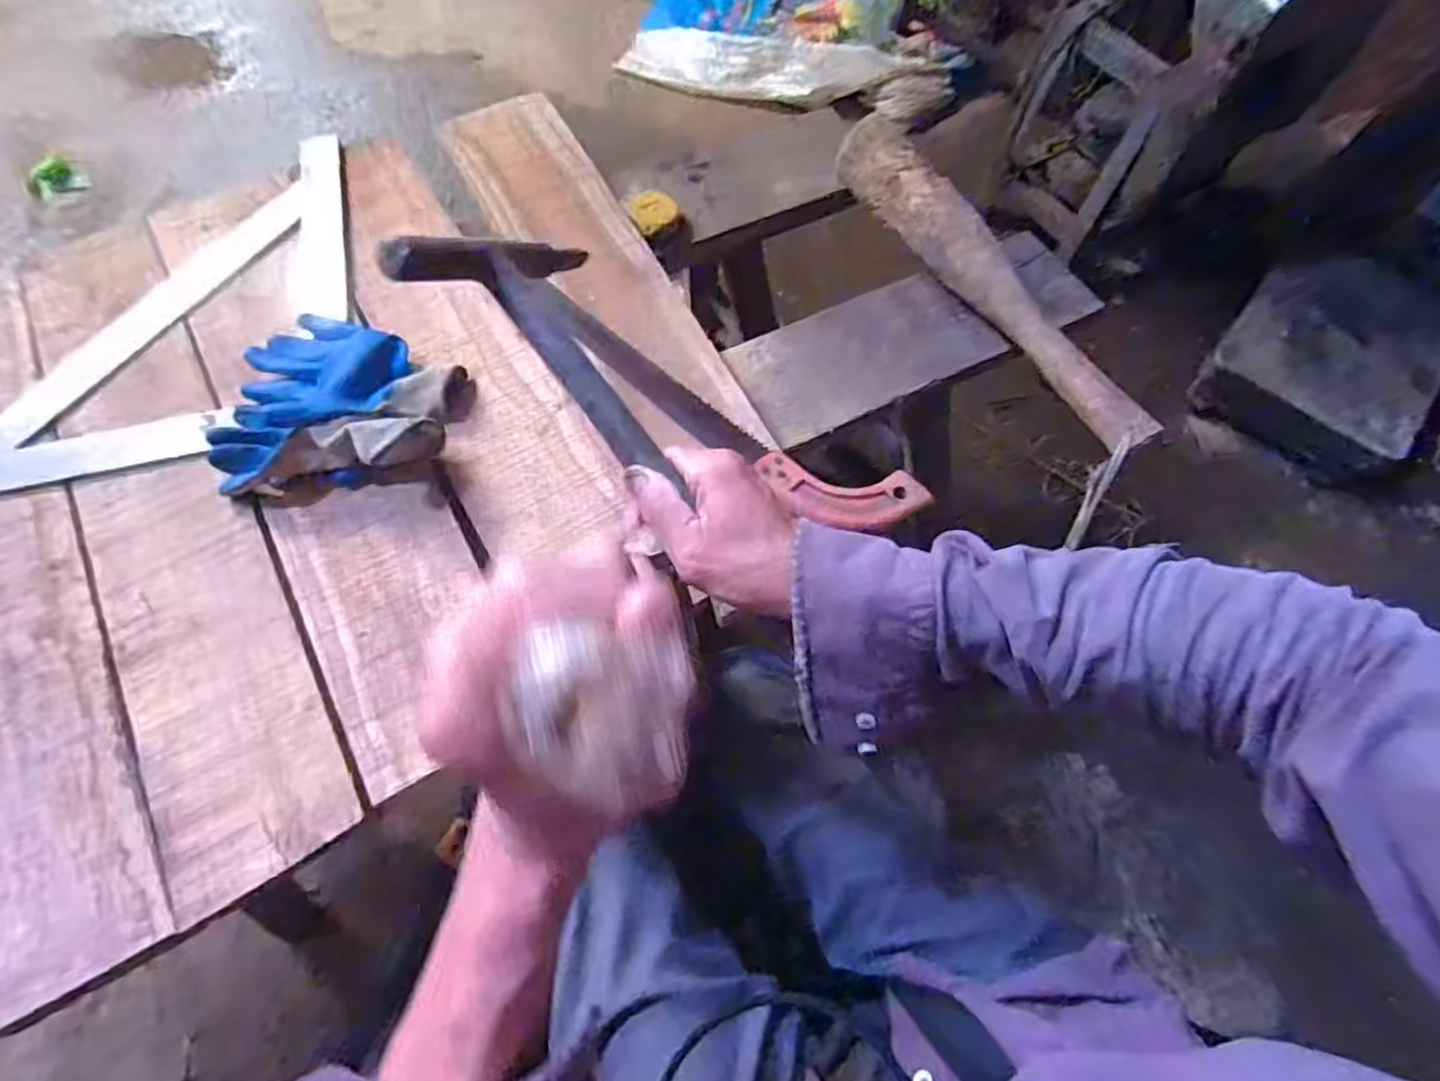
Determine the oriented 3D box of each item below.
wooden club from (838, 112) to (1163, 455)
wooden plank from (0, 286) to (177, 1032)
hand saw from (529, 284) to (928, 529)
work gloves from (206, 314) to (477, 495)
[{"bbox_3d":[0.261,-0.271,0.703,0.052,0.059,0.450,-25,67,-12],"label":"wooden club"},{"bbox_3d":[-0.565,0.028,0.551,0.113,0.021,0.632,-29,66,-12],"label":"wooden plank"},{"bbox_3d":[-0.014,-0.129,0.634,0.417,0.012,0.080,35,69,15],"label":"hand saw"},{"bbox_3d":[-0.326,-0.129,0.604,0.197,0.064,0.172,2,64,0],"label":"work gloves"}]

